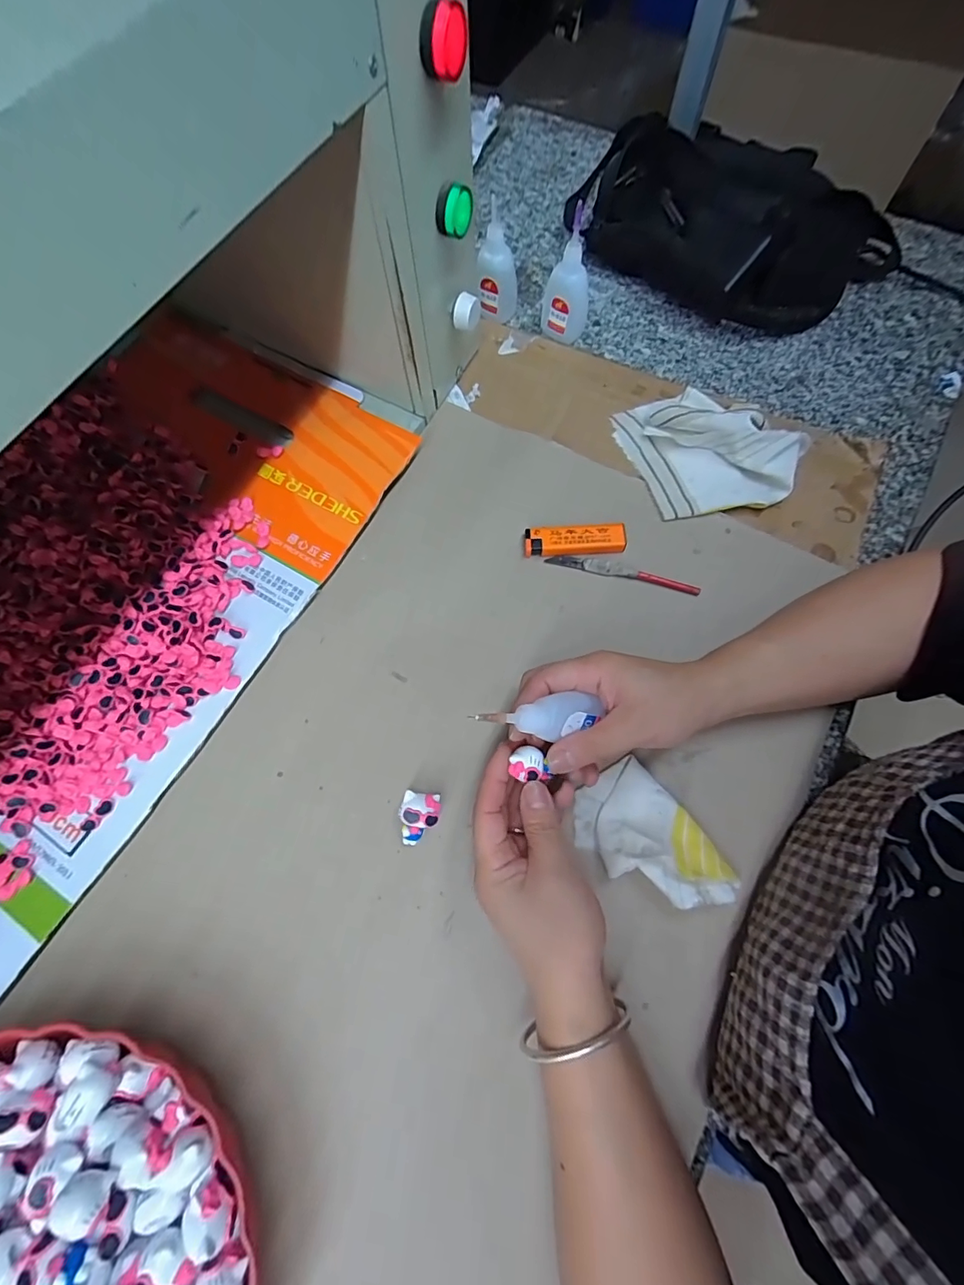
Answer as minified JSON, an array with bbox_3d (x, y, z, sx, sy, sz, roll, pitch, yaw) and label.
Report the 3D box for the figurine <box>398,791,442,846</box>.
[{"bbox_3d":[-0.042,0.119,0.324,0.025,0.018,0.034,7,71,3],"label":"figurine"}]

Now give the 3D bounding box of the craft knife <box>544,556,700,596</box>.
[{"bbox_3d":[0.112,-0.056,0.383,0.117,0.009,0.011,14,72,6],"label":"craft knife"}]

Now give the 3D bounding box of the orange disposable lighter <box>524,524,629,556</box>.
[{"bbox_3d":[0.075,-0.083,0.394,0.079,0.017,0.024,0,74,-2],"label":"orange disposable lighter"}]

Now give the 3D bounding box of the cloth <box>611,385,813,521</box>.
[{"bbox_3d":[0.195,-0.170,0.407,0.123,0.043,0.126,-19,72,-6],"label":"cloth"}]

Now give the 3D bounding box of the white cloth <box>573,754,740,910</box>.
[{"bbox_3d":[0.111,0.132,0.312,0.064,0.036,0.101,-38,75,-11],"label":"white cloth"}]

